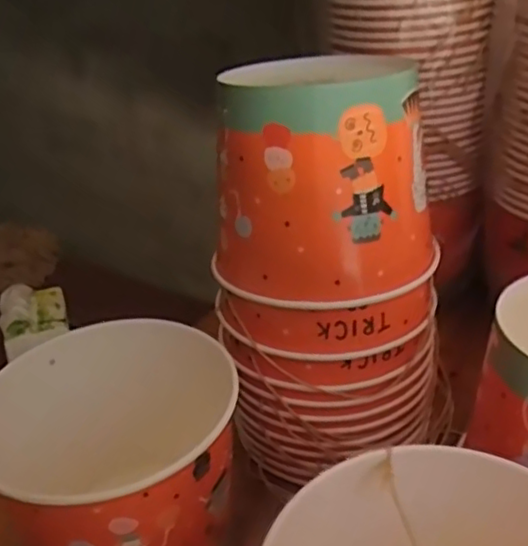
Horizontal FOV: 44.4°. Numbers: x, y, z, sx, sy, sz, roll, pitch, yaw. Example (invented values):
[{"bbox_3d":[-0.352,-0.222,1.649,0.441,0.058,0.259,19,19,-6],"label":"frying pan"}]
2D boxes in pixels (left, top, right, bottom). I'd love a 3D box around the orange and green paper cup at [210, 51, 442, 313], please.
[{"bbox_3d":[0.039,-0.068,0.434,0.147,0.134,0.119,0,30,9],"label":"orange and green paper cup"}]

